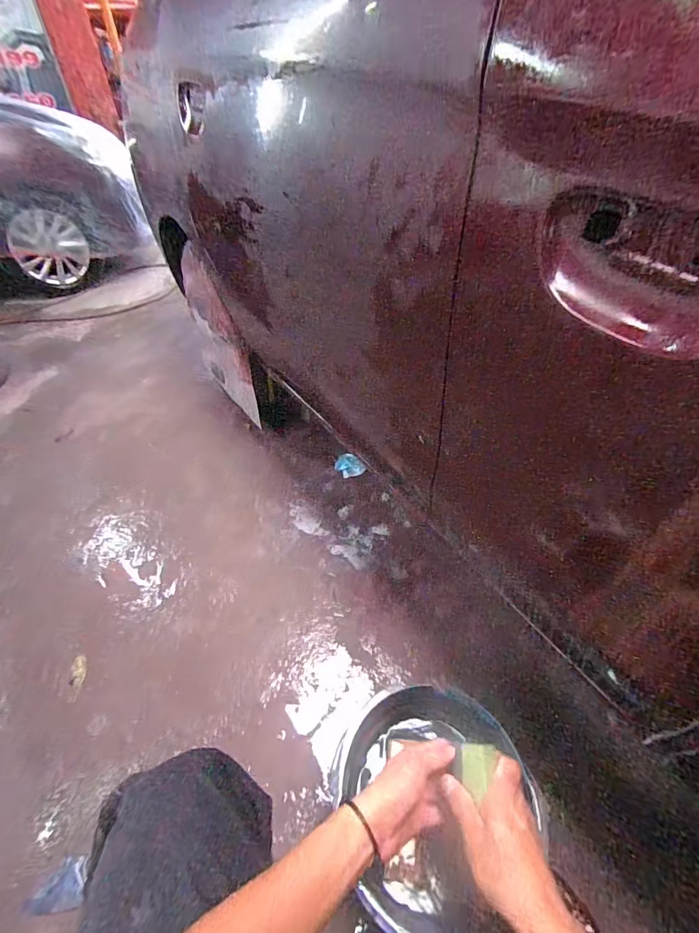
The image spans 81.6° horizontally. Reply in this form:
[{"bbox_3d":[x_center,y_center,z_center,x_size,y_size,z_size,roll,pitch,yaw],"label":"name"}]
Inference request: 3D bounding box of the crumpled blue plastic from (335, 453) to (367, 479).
[{"bbox_3d":[0.000,-0.003,1.295,0.074,0.031,0.093,-26,48,-26],"label":"crumpled blue plastic"}]

